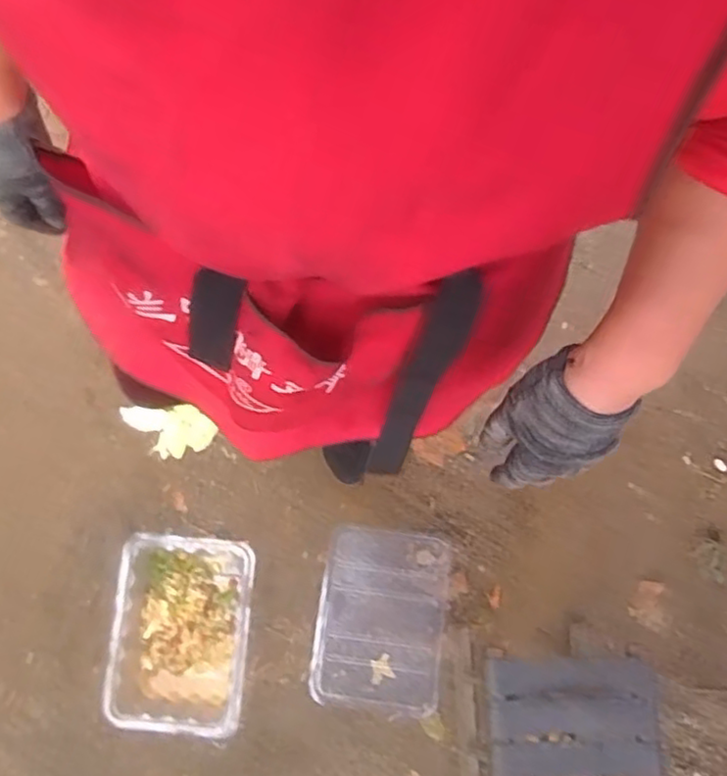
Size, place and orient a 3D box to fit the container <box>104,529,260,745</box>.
[{"bbox_3d":[-0.325,0.440,1.206,0.239,0.099,0.328,4,77,1],"label":"container"}]

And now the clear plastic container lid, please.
[{"bbox_3d":[0.032,0.434,1.246,0.233,0.018,0.323,9,77,2],"label":"clear plastic container lid"}]

